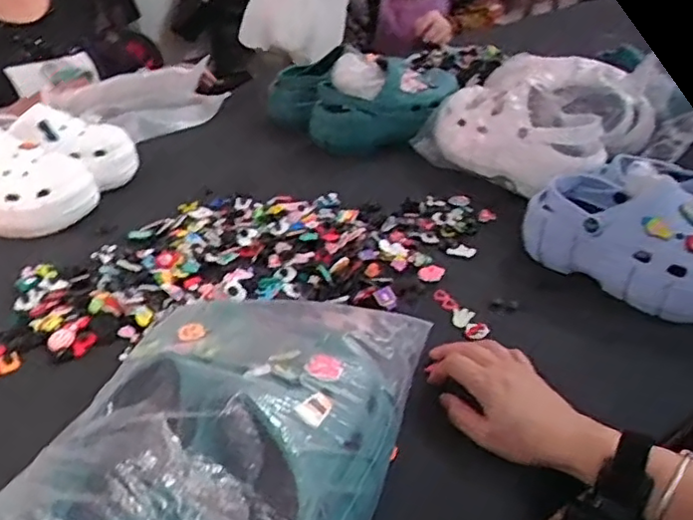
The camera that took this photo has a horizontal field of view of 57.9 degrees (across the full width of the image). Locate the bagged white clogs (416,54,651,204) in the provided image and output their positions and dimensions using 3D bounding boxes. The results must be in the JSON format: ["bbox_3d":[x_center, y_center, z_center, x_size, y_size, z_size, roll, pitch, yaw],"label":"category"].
[{"bbox_3d":[0.279,-0.222,0.946,0.306,0.138,0.245,22,41,29],"label":"bagged white clogs"}]

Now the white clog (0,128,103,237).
[{"bbox_3d":[-0.469,-0.109,0.858,0.238,0.101,0.122,6,36,11],"label":"white clog"}]

